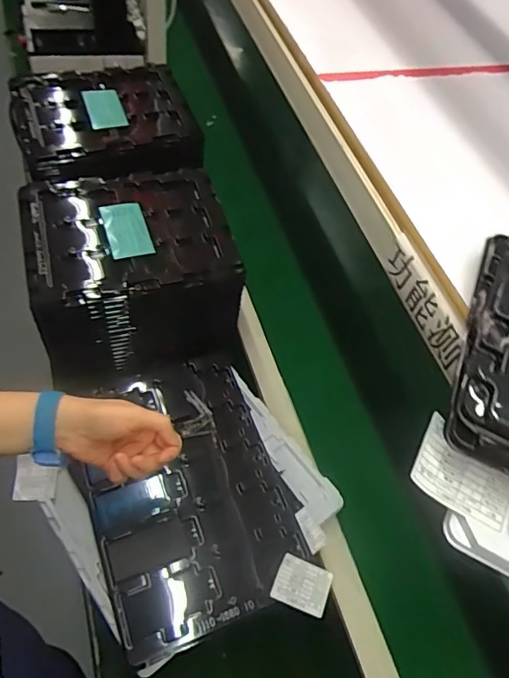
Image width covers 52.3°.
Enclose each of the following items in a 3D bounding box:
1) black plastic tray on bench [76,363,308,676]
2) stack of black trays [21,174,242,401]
[{"bbox_3d":[-0.085,0.180,0.645,0.228,0.031,0.327,-17,56,-17],"label":"black plastic tray on bench"},{"bbox_3d":[-0.182,-0.093,0.781,0.274,0.197,0.230,-15,55,-16],"label":"stack of black trays"}]

